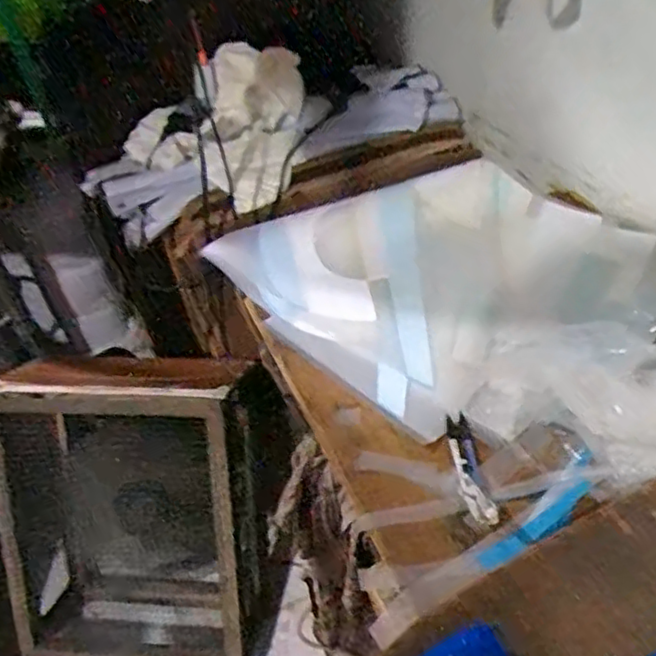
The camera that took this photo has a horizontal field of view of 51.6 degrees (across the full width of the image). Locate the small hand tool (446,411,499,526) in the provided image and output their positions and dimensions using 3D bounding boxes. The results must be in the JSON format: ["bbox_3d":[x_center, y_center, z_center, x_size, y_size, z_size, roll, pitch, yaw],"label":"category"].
[{"bbox_3d":[0.165,0.162,0.799,0.031,0.011,0.155,-8,41,0],"label":"small hand tool"}]

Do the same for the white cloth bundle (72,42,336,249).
[{"bbox_3d":[-0.230,-0.373,1.311,0.456,0.257,0.265,-21,43,-14],"label":"white cloth bundle"}]

